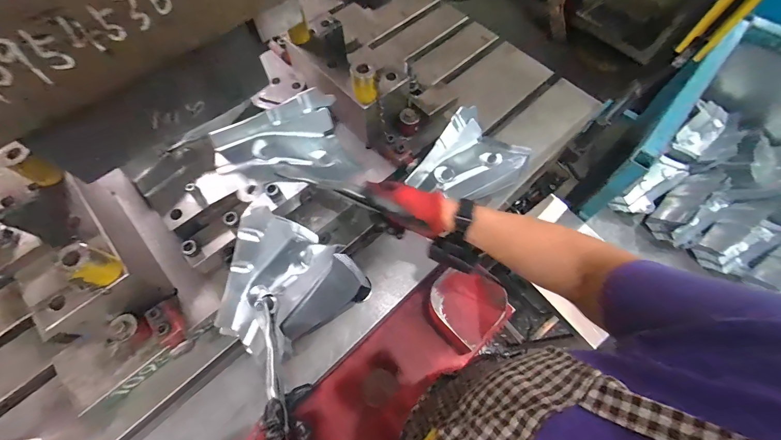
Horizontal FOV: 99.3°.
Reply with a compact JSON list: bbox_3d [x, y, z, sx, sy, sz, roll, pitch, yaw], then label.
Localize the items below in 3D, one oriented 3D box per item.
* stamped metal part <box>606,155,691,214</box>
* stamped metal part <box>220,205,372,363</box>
[{"bbox_3d":[0.857,-0.105,1.092,0.238,0.085,0.102,-37,70,-15],"label":"stamped metal part"},{"bbox_3d":[-0.168,0.095,0.502,0.208,0.085,0.183,-39,71,-16],"label":"stamped metal part"}]

